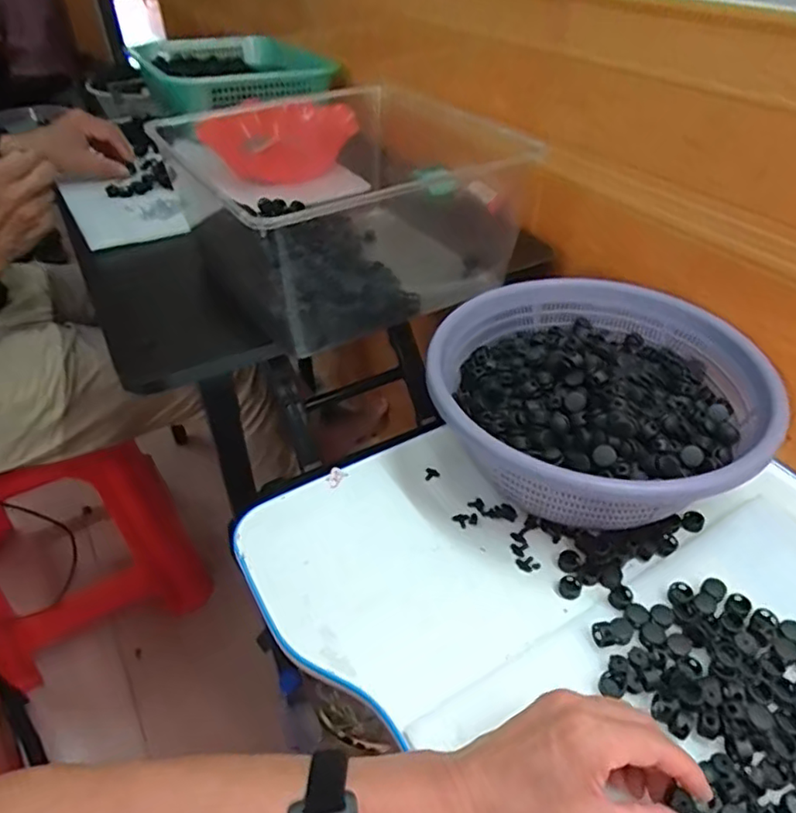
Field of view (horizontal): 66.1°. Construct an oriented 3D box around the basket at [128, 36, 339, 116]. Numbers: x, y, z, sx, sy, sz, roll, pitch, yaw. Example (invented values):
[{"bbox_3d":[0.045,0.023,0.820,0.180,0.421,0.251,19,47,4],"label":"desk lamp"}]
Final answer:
[{"bbox_3d":[-0.262,-0.520,0.932,0.235,0.052,0.287,-25,46,-24],"label":"basket"}]

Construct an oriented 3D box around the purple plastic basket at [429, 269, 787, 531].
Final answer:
[{"bbox_3d":[0.171,0.002,0.558,0.259,0.114,0.271,-3,41,-1],"label":"purple plastic basket"}]

